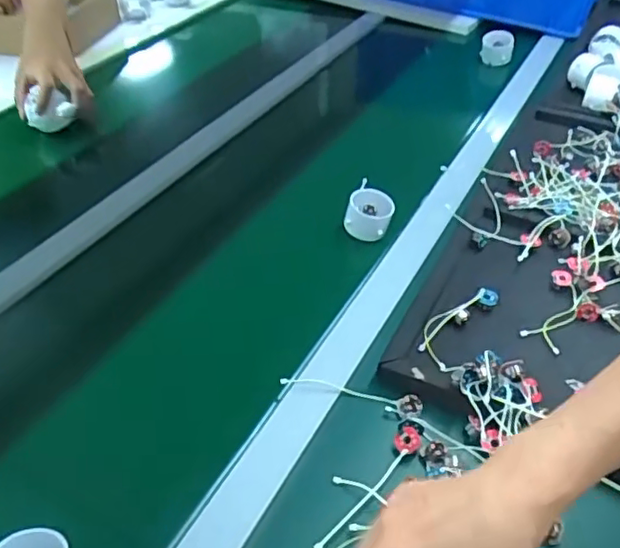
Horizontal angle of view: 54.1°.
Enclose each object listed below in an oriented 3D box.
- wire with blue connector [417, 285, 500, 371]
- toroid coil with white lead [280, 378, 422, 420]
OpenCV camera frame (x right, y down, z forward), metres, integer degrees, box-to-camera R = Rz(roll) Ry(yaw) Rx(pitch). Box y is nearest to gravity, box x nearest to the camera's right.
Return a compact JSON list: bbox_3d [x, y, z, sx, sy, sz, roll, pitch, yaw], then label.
[{"bbox_3d":[0.134,0.041,0.562,0.042,0.017,0.104,27,49,26],"label":"wire with blue connector"},{"bbox_3d":[0.035,0.101,0.514,0.118,0.015,0.018,12,44,12],"label":"toroid coil with white lead"}]

